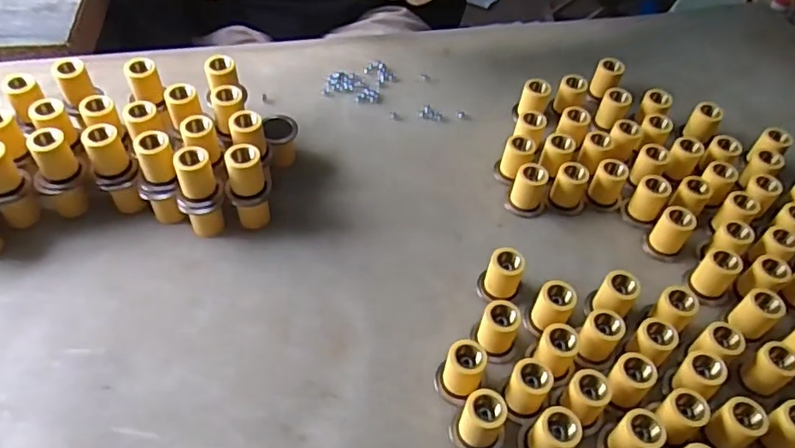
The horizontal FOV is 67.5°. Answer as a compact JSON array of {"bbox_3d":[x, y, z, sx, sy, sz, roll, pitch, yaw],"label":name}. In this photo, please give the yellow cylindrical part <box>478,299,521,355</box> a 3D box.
[{"bbox_3d":[0.062,0.065,0.366,0.022,0.034,0.021,2,50,-2],"label":"yellow cylindrical part"}]

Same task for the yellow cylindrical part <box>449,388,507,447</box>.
[{"bbox_3d":[0.046,0.110,0.327,0.026,0.033,0.023,-25,56,-22],"label":"yellow cylindrical part"}]

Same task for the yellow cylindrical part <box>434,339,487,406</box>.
[{"bbox_3d":[0.037,0.086,0.345,0.027,0.035,0.024,15,51,9],"label":"yellow cylindrical part"}]

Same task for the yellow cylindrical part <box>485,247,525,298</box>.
[{"bbox_3d":[0.070,0.034,0.392,0.021,0.035,0.020,2,50,-2],"label":"yellow cylindrical part"}]

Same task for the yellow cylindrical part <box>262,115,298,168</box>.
[{"bbox_3d":[-0.087,-0.062,0.453,0.024,0.034,0.028,-8,51,-10],"label":"yellow cylindrical part"}]

